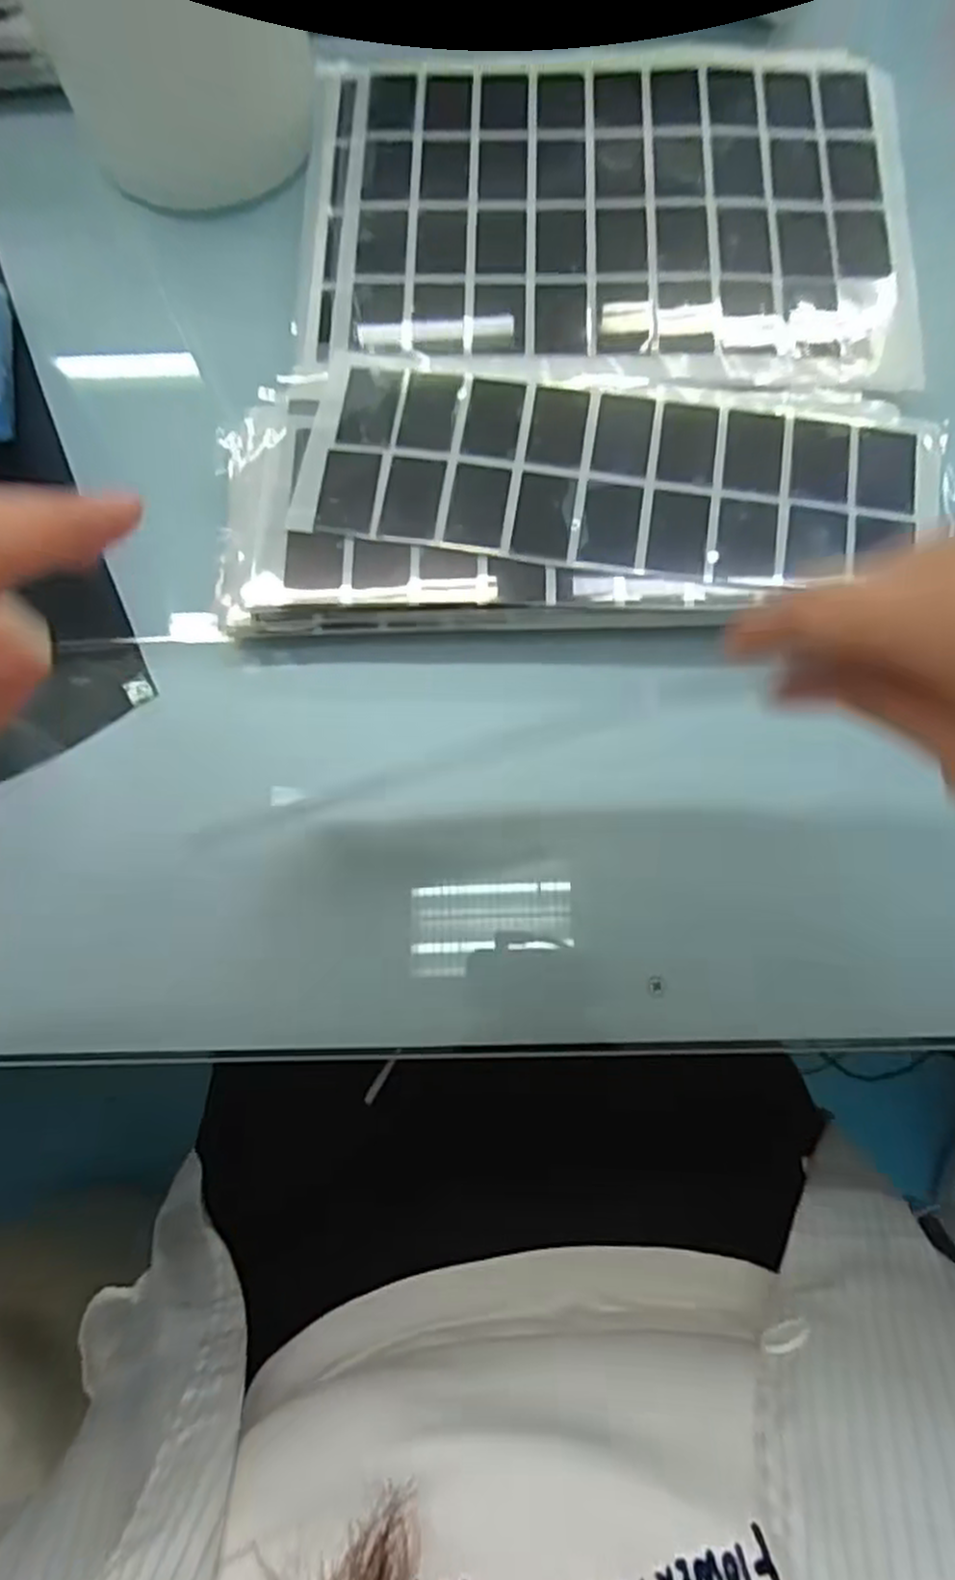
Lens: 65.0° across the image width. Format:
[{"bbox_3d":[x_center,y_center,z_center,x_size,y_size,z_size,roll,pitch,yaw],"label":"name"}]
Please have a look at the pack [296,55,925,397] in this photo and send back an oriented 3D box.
[{"bbox_3d":[0.062,-0.284,0.369,0.287,0.011,0.197,2,76,-1],"label":"pack"}]

